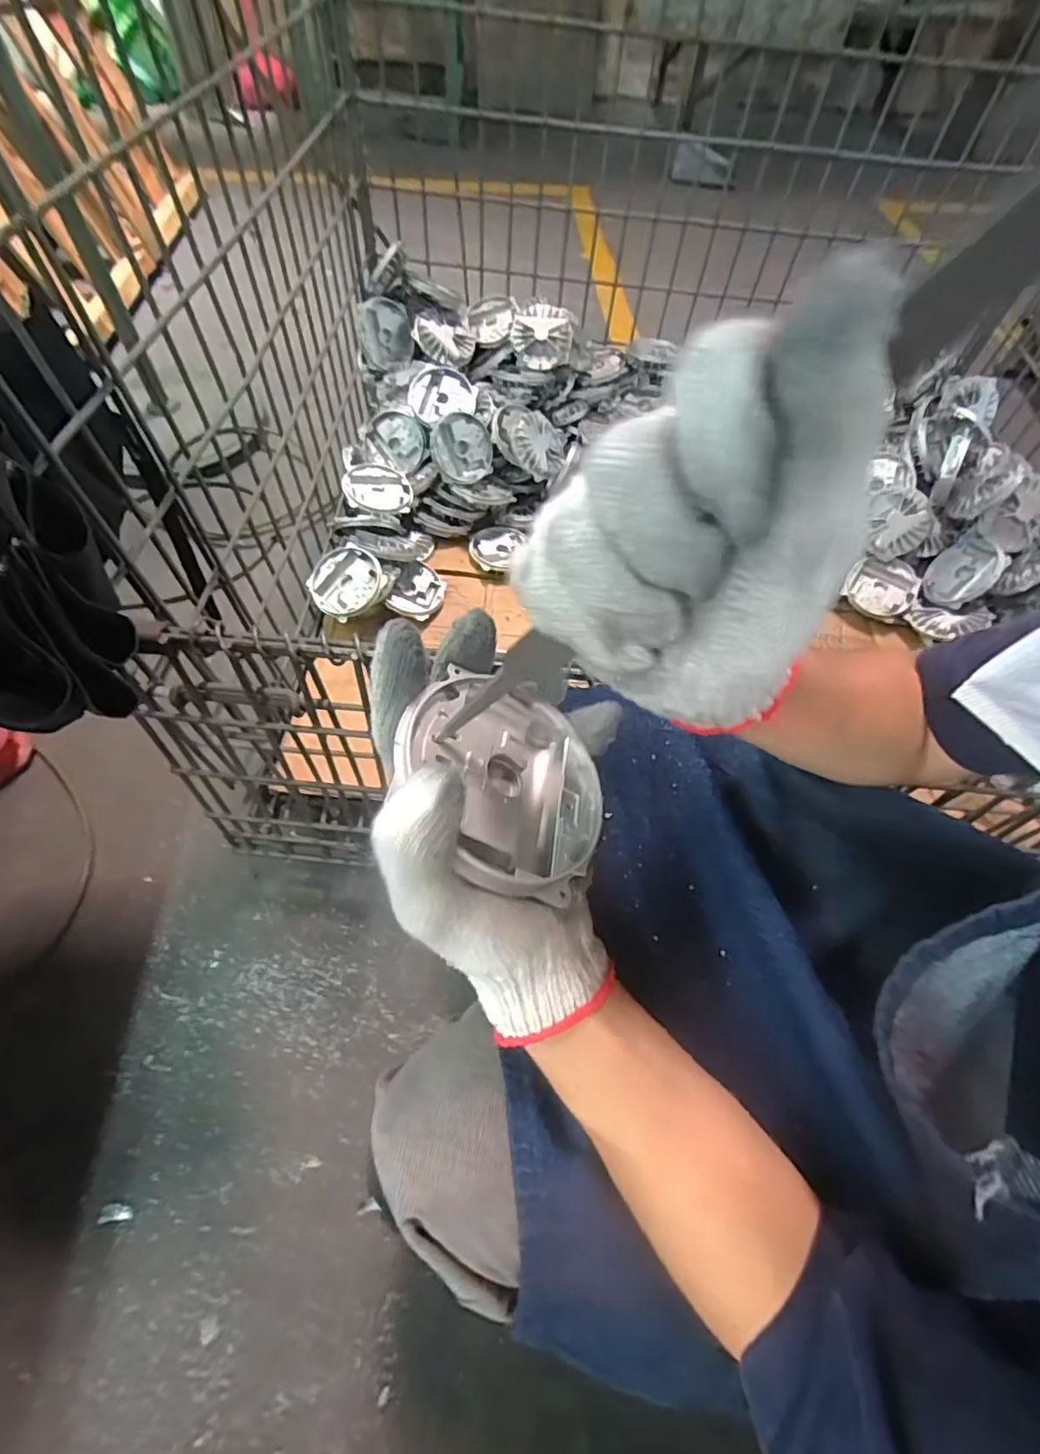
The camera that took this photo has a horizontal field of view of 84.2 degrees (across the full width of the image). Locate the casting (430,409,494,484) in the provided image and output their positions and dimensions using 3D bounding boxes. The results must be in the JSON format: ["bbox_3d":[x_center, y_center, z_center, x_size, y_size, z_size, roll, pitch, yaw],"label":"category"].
[{"bbox_3d":[-0.098,-0.476,0.987,0.104,0.023,0.110,-5,101,-27],"label":"casting"}]

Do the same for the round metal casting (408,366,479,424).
[{"bbox_3d":[-0.134,-0.580,0.998,0.115,0.023,0.093,-22,93,-7],"label":"round metal casting"}]

